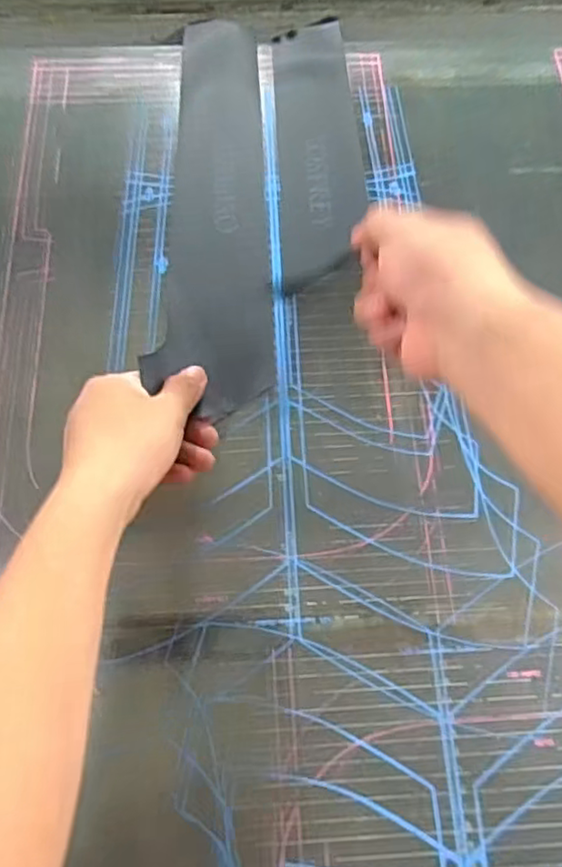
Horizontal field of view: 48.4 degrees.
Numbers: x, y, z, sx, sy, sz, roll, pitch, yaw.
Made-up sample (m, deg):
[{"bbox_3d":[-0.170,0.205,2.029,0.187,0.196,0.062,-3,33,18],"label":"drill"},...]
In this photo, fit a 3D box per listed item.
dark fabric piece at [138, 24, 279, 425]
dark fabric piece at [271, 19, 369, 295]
[{"bbox_3d":[-0.054,-0.198,0.514,0.084,0.033,0.385,-2,69,-1],"label":"dark fabric piece"},{"bbox_3d":[0.032,-0.254,0.552,0.077,0.005,0.296,1,68,0],"label":"dark fabric piece"}]

